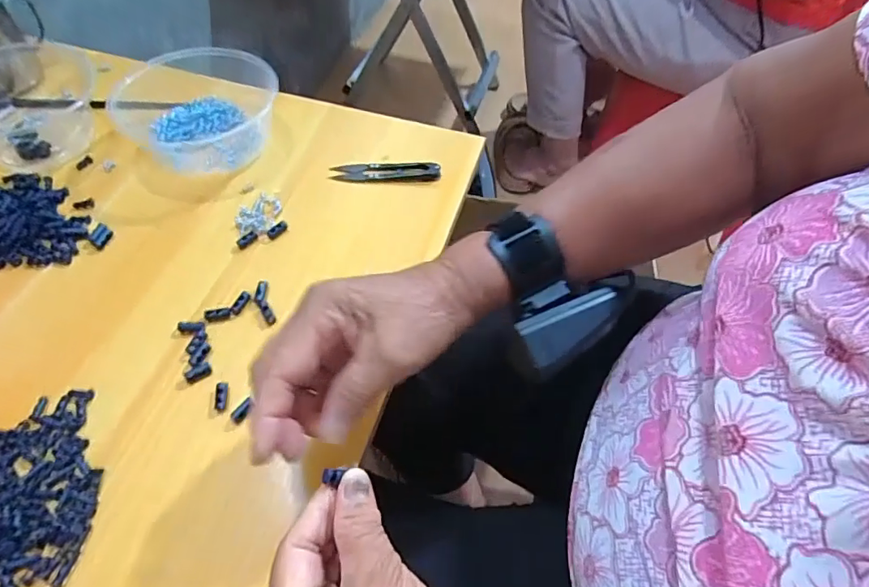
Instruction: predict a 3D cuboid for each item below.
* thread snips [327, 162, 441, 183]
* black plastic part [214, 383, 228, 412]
[{"bbox_3d":[-0.046,-0.115,0.489,0.102,0.010,0.023,-1,70,4],"label":"thread snips"},{"bbox_3d":[-0.147,0.070,0.353,0.008,0.004,0.020,-4,55,-5],"label":"black plastic part"}]

